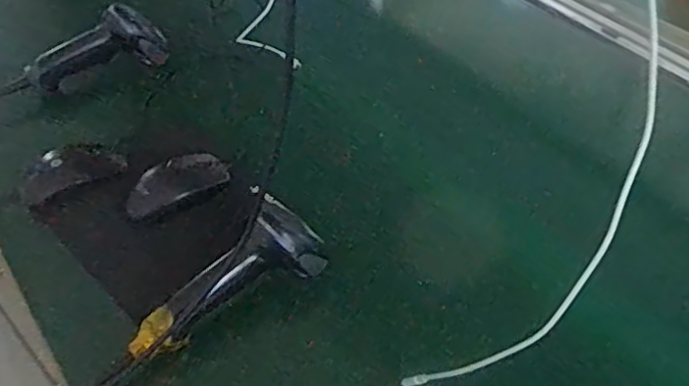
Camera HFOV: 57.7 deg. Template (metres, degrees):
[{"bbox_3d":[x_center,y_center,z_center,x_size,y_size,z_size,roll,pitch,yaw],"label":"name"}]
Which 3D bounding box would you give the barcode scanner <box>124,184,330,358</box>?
[{"bbox_3d":[-0.106,0.080,0.554,0.187,0.085,0.057,-36,57,-14],"label":"barcode scanner"}]

